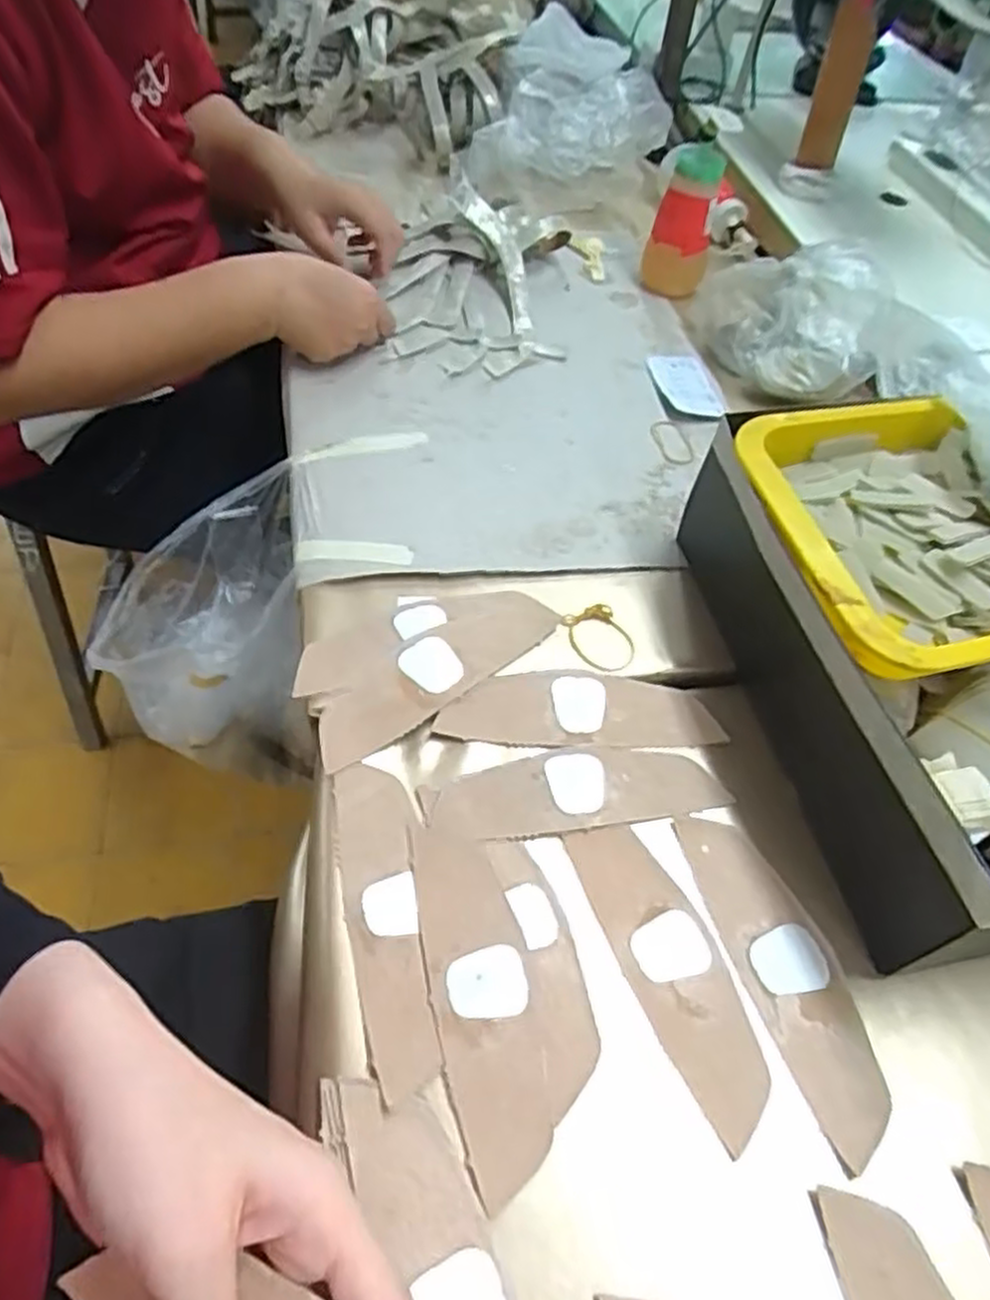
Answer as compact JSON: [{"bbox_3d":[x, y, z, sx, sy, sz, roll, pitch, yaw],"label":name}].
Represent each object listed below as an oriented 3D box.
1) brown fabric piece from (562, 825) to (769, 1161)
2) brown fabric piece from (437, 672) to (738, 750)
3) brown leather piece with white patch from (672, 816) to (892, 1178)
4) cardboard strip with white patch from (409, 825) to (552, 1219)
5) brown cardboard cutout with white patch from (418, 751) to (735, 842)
[{"bbox_3d":[0.092,0.164,0.410,0.051,0.004,0.159,-18,55,-14],"label":"brown fabric piece"},{"bbox_3d":[0.054,0.038,0.501,0.176,0.005,0.052,2,59,-7],"label":"brown fabric piece"},{"bbox_3d":[0.154,0.165,0.412,0.052,0.004,0.173,-12,53,-14],"label":"brown leather piece with white patch"},{"bbox_3d":[-0.007,0.170,0.396,0.050,0.005,0.174,-9,53,-11],"label":"cardboard strip with white patch"},{"bbox_3d":[0.048,0.084,0.465,0.175,0.008,0.048,-5,54,-7],"label":"brown cardboard cutout with white patch"}]

